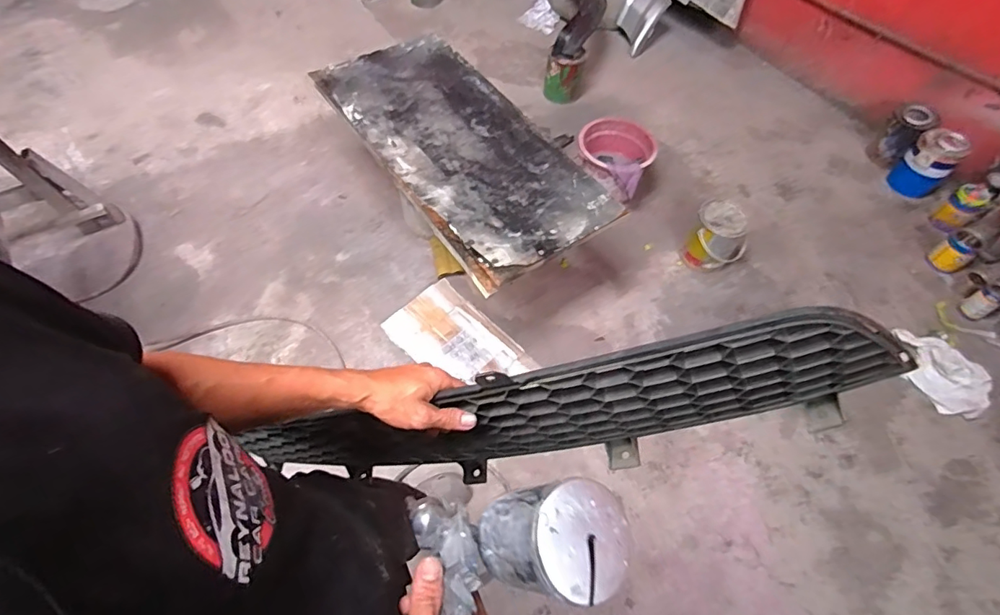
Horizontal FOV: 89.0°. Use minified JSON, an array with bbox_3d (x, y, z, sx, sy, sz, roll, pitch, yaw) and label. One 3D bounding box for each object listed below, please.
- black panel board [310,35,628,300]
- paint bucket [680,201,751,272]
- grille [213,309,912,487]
[{"bbox_3d":[-0.121,-0.504,1.526,0.487,0.036,0.979,-31,64,-20],"label":"black panel board"},{"bbox_3d":[0.736,-0.241,1.747,0.162,0.191,0.167,1,57,-2],"label":"paint bucket"},{"bbox_3d":[0.019,0.141,0.591,0.736,0.202,0.051,-16,57,24],"label":"grille"}]

